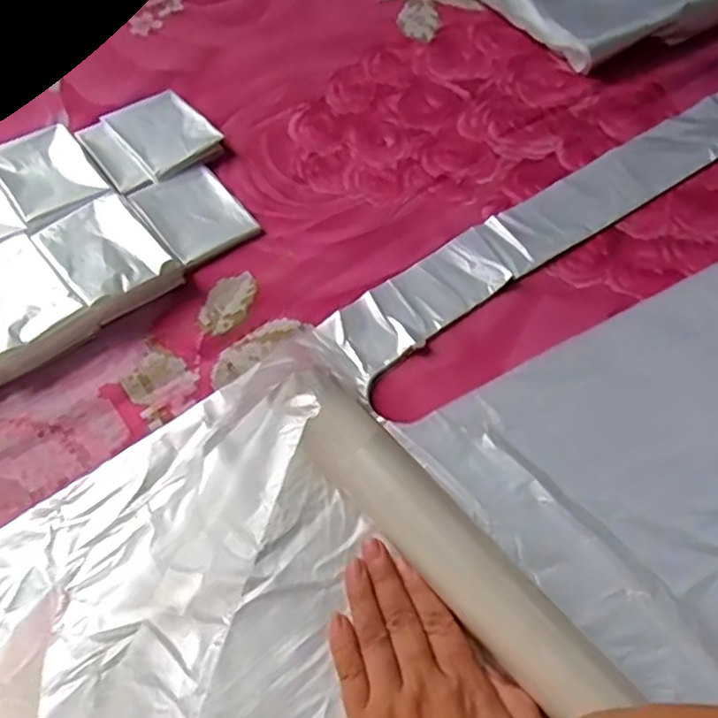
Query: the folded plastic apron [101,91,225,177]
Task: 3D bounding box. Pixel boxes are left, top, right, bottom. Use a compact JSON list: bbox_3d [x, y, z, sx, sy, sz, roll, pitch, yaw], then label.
[{"bbox_3d":[-0.153,-0.179,0.532,0.061,0.011,0.081,-36,65,-18],"label":"folded plastic apron"}]

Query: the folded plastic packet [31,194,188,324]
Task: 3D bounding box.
[{"bbox_3d":[-0.167,-0.066,0.458,0.063,0.028,0.083,-37,65,-19],"label":"folded plastic packet"}]

